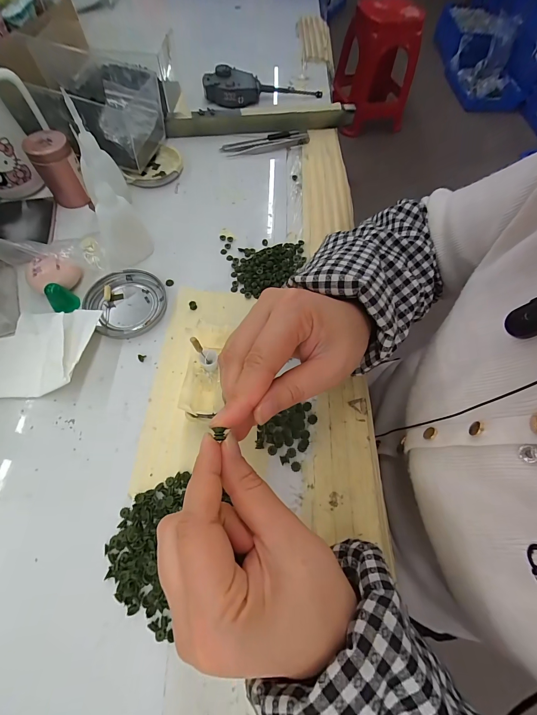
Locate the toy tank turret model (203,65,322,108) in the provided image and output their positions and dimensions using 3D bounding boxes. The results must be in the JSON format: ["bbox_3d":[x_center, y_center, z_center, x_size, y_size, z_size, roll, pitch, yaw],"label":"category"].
[{"bbox_3d":[-0.007,-0.435,0.480,0.189,0.031,0.057,-7,65,-5],"label":"toy tank turret model"}]

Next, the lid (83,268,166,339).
[{"bbox_3d":[-0.143,-0.057,0.306,0.074,0.009,0.072,1,64,-3],"label":"lid"}]

